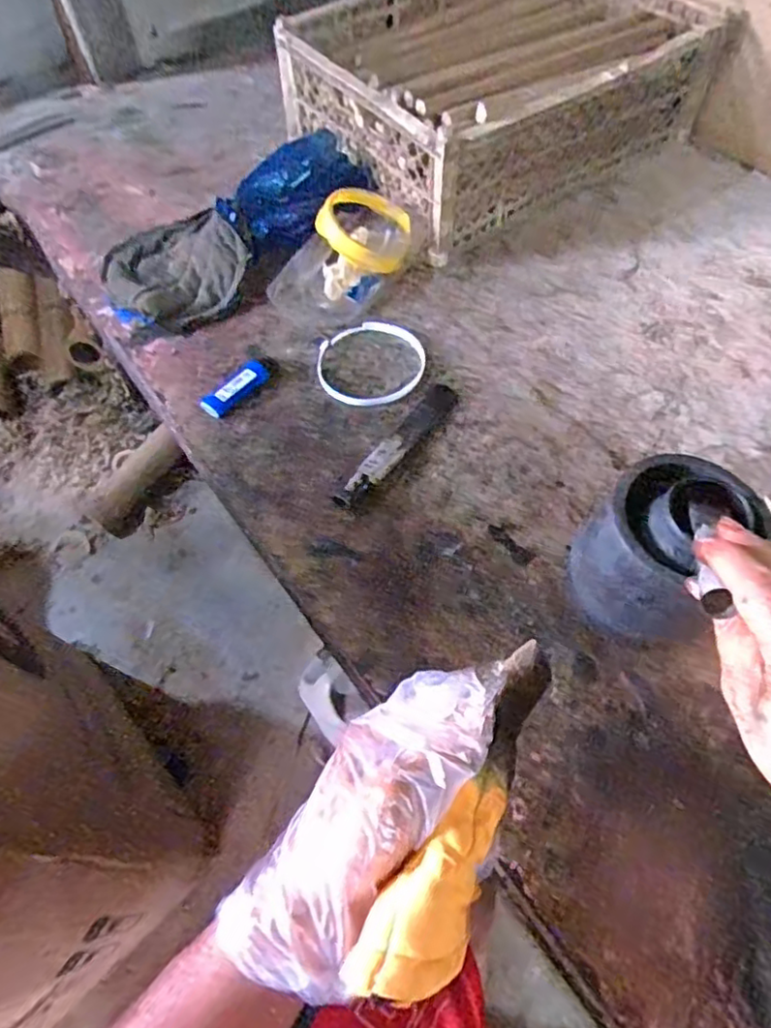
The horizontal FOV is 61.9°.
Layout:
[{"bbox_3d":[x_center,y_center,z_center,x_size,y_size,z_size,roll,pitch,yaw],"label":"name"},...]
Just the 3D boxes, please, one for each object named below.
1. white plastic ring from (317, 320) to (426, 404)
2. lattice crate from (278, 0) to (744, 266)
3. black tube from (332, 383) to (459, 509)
[{"bbox_3d":[-0.013,-0.145,0.608,0.101,0.010,0.101,-1,59,2],"label":"white plastic ring"},{"bbox_3d":[0.126,-0.517,0.761,0.421,0.128,0.336,-30,62,-18],"label":"lattice crate"},{"bbox_3d":[0.013,-0.062,0.550,0.028,0.013,0.155,30,65,19],"label":"black tube"}]

